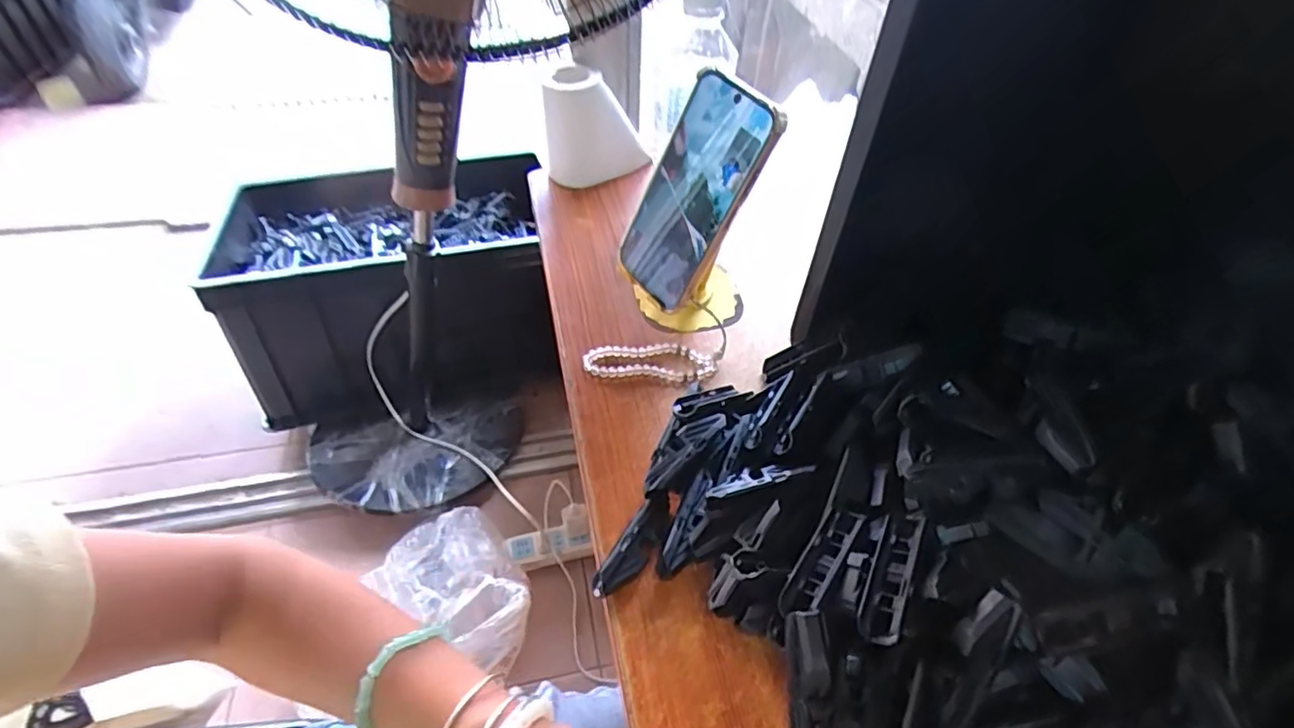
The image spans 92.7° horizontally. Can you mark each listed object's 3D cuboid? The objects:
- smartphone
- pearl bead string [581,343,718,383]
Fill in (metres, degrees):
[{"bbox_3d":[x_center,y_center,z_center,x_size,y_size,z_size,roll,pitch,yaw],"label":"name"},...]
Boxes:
[{"bbox_3d":[0.032,-0.123,0.463,0.015,0.170,0.082,-13,51,-44],"label":"smartphone"},{"bbox_3d":[0.003,-0.005,0.490,0.104,0.012,0.036,3,47,0],"label":"pearl bead string"}]

